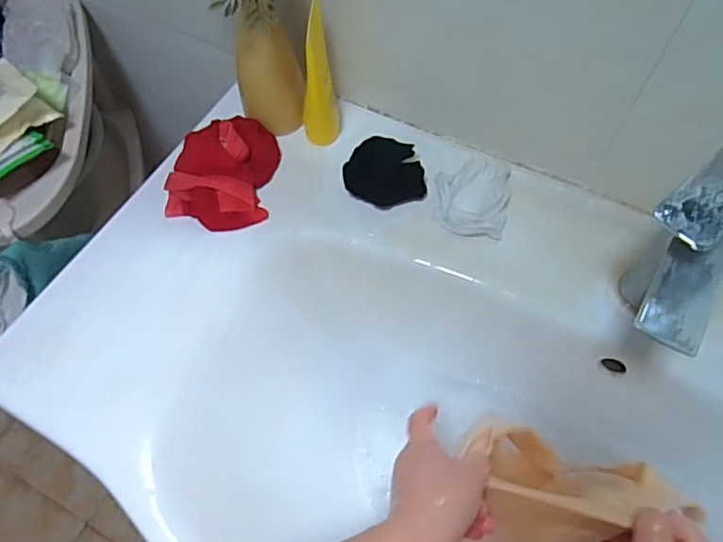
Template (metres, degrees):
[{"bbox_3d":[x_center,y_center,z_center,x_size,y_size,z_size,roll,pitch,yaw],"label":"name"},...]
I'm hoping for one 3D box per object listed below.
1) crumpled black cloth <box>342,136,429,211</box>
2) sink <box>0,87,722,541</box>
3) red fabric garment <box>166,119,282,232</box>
[{"bbox_3d":[0.025,-0.102,0.588,0.084,0.041,0.063,5,60,2],"label":"crumpled black cloth"},{"bbox_3d":[0.190,0.177,0.496,0.969,0.136,0.499,23,63,12],"label":"sink"},{"bbox_3d":[-0.143,-0.107,0.584,0.099,0.047,0.119,6,60,3],"label":"red fabric garment"}]

